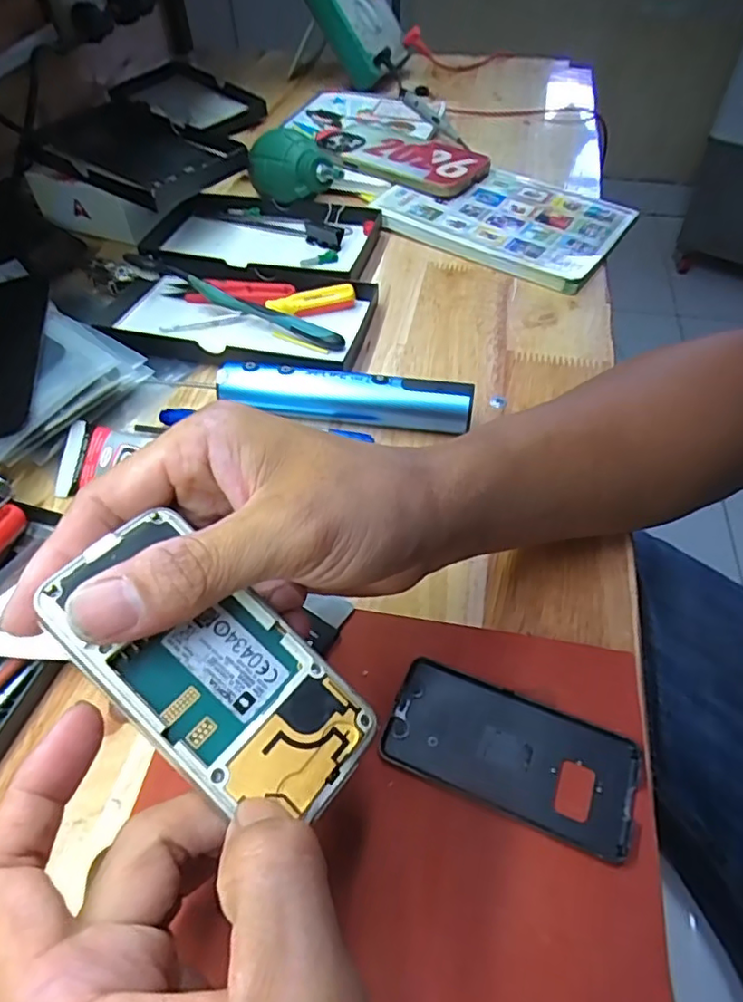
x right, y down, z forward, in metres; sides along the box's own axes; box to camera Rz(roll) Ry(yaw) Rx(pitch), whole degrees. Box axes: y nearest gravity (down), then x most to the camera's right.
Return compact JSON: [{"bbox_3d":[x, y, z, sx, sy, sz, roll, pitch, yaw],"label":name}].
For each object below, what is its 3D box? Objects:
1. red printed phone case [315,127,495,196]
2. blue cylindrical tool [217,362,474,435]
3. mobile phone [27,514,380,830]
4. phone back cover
[{"bbox_3d":[0.025,-0.338,0.565,0.174,0.013,0.087,29,67,24],"label":"red printed phone case"},{"bbox_3d":[-0.016,-0.063,0.350,0.149,0.028,0.021,8,52,5],"label":"blue cylindrical tool"},{"bbox_3d":[-0.046,0.049,0.169,0.097,0.008,0.047,42,56,6],"label":"mobile phone"},{"bbox_3d":[0.055,0.099,0.232,0.096,0.004,0.047,19,54,14],"label":"phone back cover"}]

